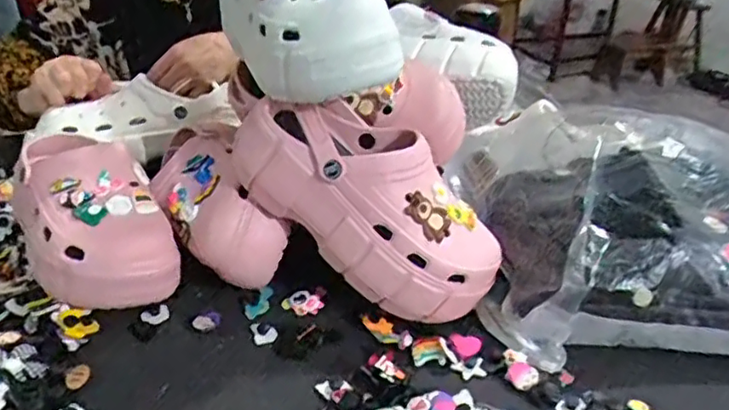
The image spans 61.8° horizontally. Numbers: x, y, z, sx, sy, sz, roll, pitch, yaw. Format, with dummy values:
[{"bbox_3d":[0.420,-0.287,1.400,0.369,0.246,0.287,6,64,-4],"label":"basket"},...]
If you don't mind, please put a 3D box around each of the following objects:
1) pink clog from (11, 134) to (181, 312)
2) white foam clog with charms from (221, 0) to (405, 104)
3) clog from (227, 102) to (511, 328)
[{"bbox_3d":[-0.270,0.006,0.588,0.111,0.114,0.226,-17,35,-30],"label":"pink clog"},{"bbox_3d":[-0.057,-0.177,0.535,0.106,0.114,0.208,-11,32,-22],"label":"white foam clog with charms"},{"bbox_3d":[0.003,-0.003,0.526,0.251,0.108,0.087,32,33,-1],"label":"clog"}]

